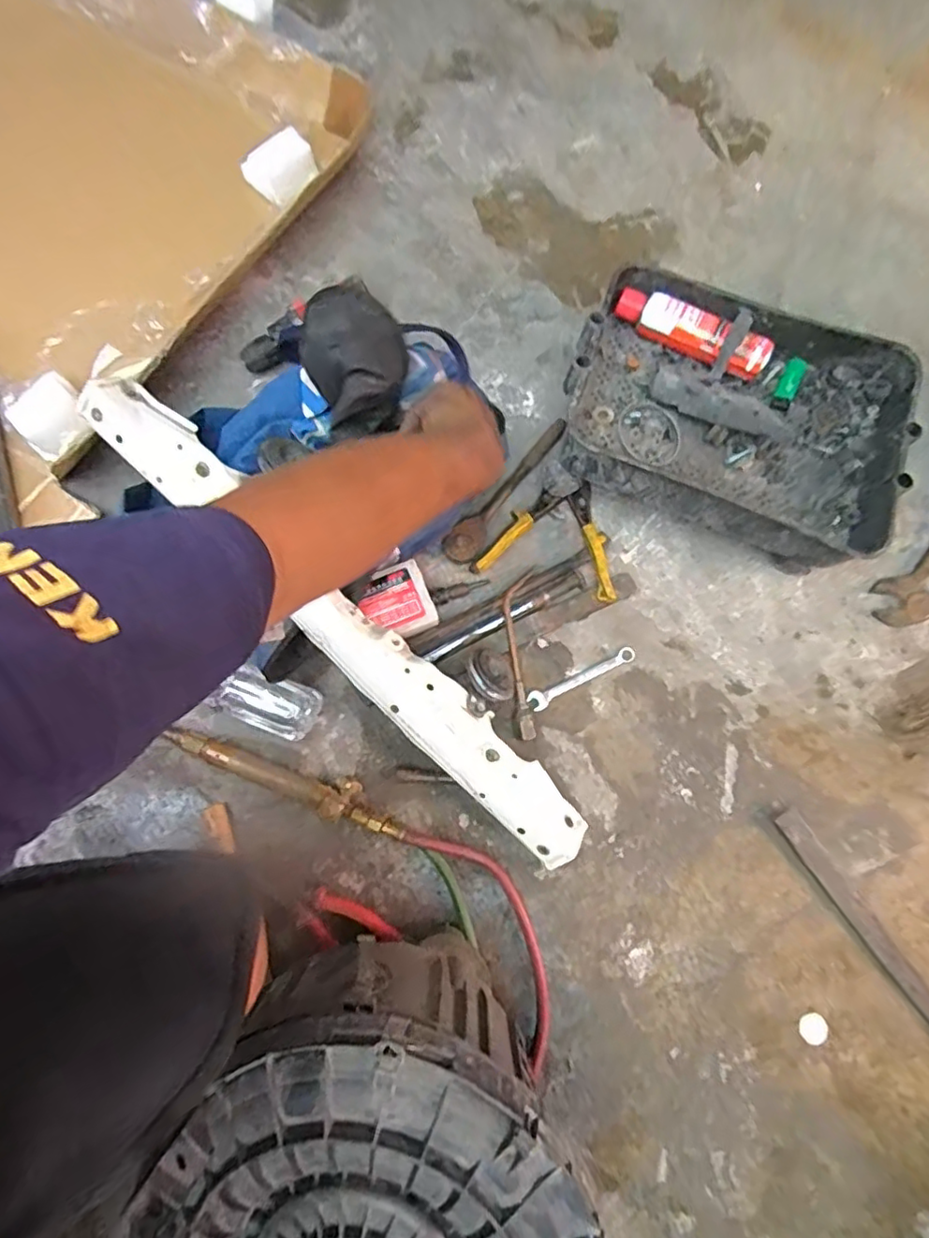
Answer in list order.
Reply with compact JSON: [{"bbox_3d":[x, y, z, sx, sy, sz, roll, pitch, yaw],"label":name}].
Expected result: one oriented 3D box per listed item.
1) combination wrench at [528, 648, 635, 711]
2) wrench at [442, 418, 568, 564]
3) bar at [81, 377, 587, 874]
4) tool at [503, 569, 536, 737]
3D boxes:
[{"bbox_3d":[0.146,0.073,0.754,0.142,0.007,0.023,-26,76,-5],"label":"combination wrench"},{"bbox_3d":[0.061,-0.165,0.789,0.042,0.025,0.235,40,80,11],"label":"wrench"},{"bbox_3d":[-0.132,0.010,0.687,0.725,0.062,0.081,45,81,-4],"label":"bar"},{"bbox_3d":[0.067,0.041,0.750,0.040,0.032,0.211,0,76,2],"label":"tool"}]

